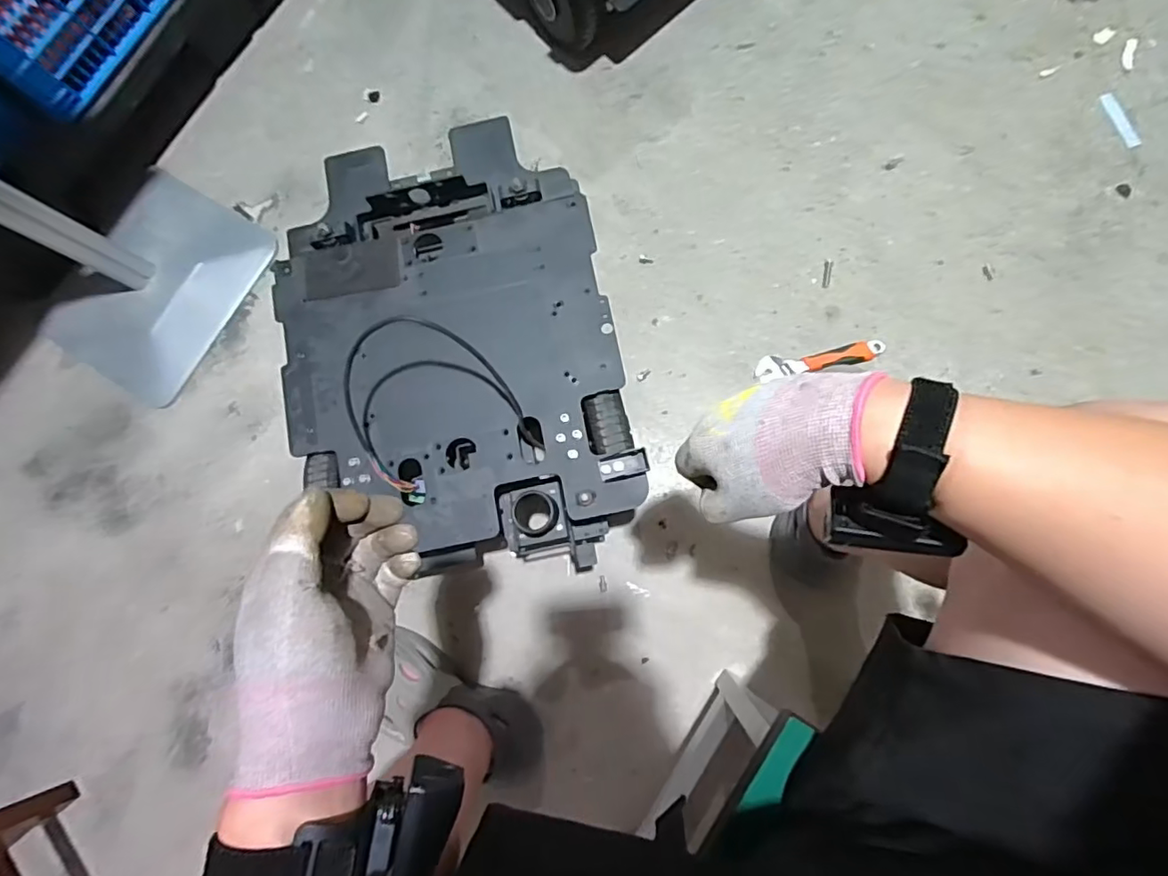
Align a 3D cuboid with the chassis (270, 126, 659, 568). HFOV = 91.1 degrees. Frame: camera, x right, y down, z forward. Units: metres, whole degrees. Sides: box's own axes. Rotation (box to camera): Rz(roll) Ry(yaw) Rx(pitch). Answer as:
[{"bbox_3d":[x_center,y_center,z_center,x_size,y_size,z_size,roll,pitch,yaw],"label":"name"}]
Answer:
[{"bbox_3d":[-0.174,-0.124,0.738,0.407,0.073,0.567,-13,82,5],"label":"chassis"}]

